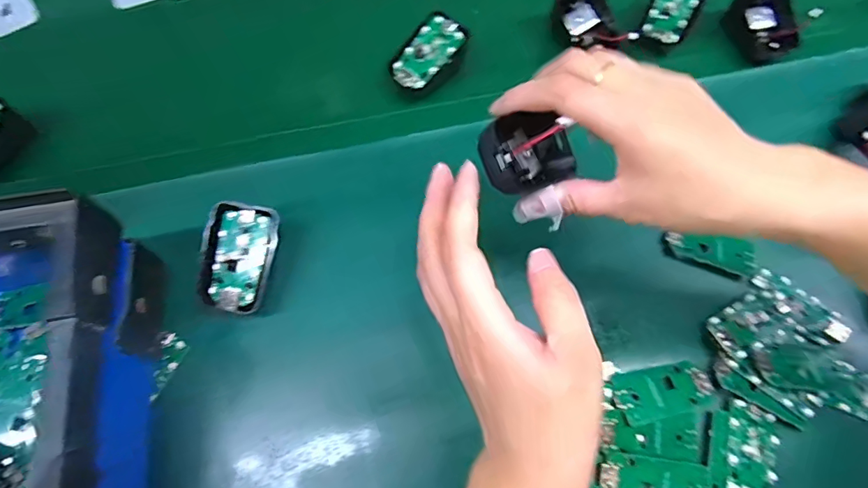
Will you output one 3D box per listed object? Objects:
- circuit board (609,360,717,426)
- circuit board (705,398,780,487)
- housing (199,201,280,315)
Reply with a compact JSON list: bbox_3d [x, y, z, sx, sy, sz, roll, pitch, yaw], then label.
[{"bbox_3d":[0.145,0.094,0.301,0.063,0.006,0.031,-10,63,-10],"label":"circuit board"},{"bbox_3d":[0.188,0.132,0.286,0.039,0.006,0.072,21,69,8],"label":"circuit board"},{"bbox_3d":[-0.128,0.009,0.309,0.046,0.011,0.069,9,88,-2],"label":"housing"}]

